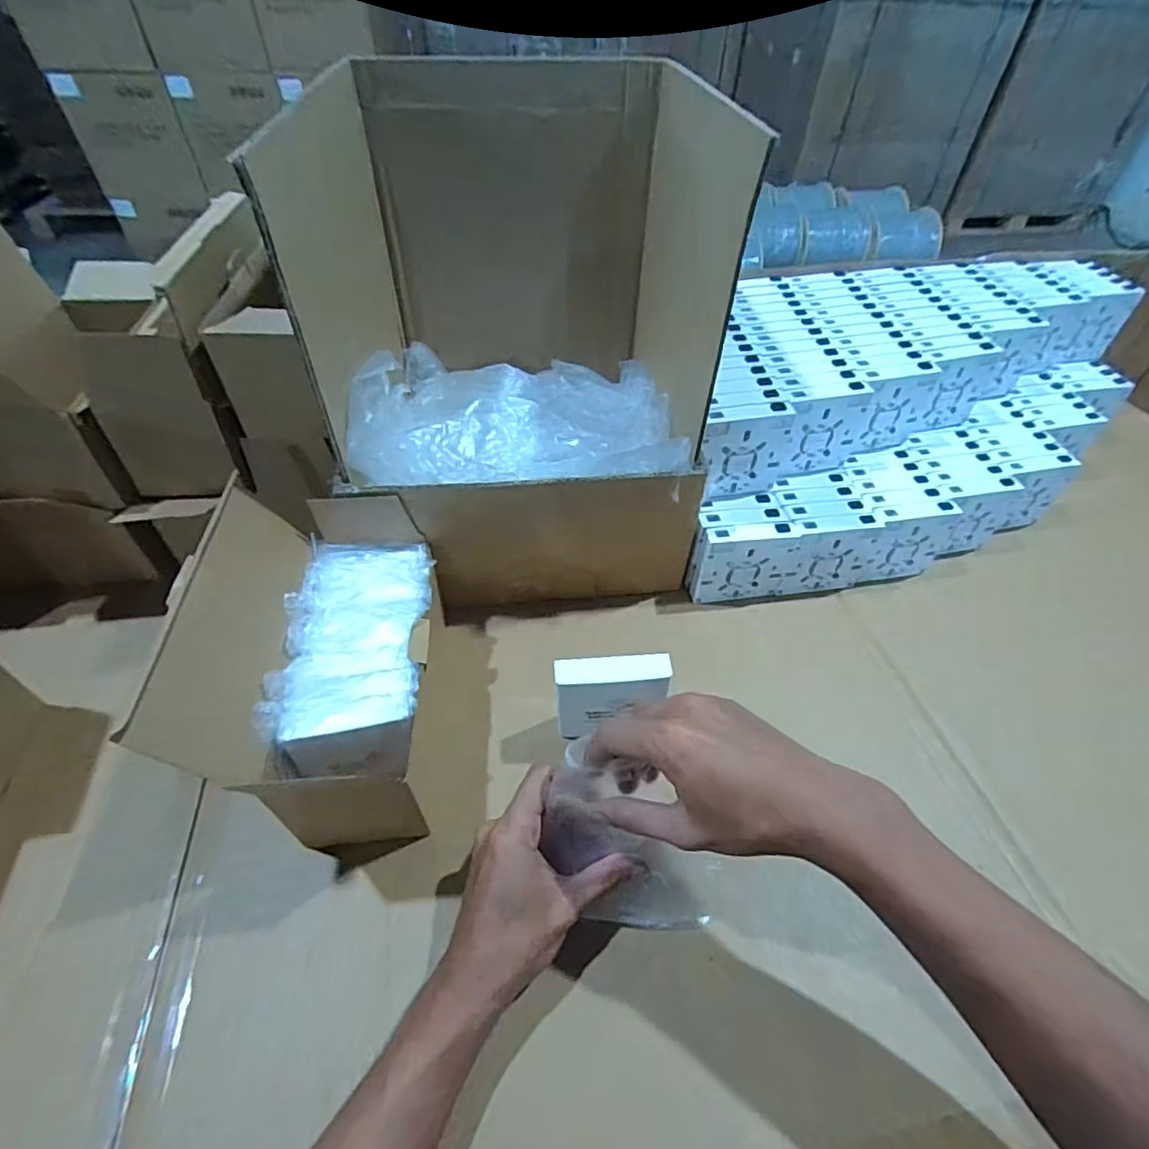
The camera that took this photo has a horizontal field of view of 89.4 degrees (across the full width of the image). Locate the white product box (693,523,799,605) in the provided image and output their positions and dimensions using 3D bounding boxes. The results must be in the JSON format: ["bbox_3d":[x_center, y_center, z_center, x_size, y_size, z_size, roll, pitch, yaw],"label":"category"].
[{"bbox_3d":[0.163,-0.011,0.560,0.087,0.081,0.021,-5,48,-6],"label":"white product box"}]

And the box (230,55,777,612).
[{"bbox_3d":[-0.048,-0.212,0.544,0.301,0.345,0.332,-3,48,-4],"label":"box"}]

